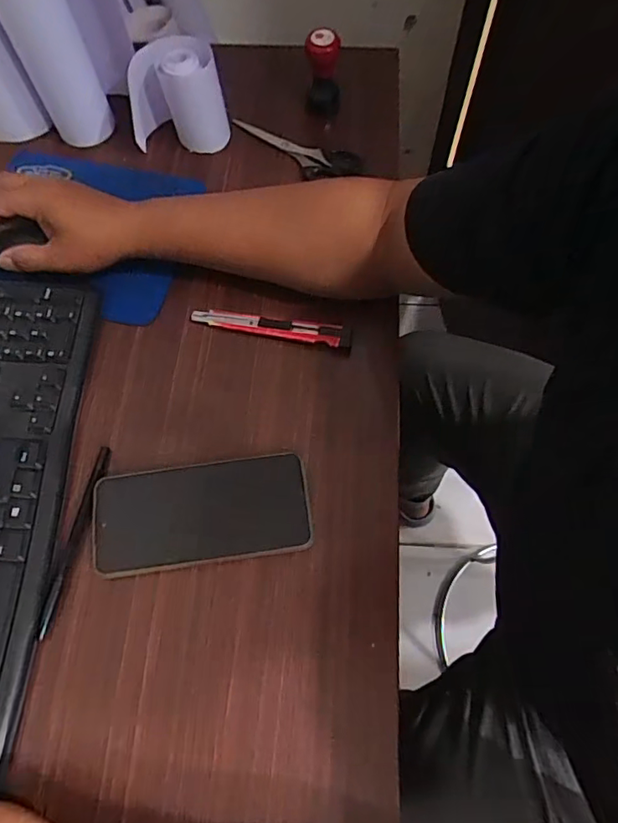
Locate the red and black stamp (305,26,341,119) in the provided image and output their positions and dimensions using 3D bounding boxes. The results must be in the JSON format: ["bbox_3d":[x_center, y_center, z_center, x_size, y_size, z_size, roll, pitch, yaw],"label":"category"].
[{"bbox_3d":[0.015,-0.348,0.550,0.035,0.069,0.033,2,70,0],"label":"red and black stamp"}]

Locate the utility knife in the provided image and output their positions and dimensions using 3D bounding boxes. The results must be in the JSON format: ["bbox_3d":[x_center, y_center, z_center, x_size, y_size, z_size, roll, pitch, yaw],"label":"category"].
[{"bbox_3d":[-0.034,-0.078,0.483,0.144,0.012,0.019,12,70,4],"label":"utility knife"}]

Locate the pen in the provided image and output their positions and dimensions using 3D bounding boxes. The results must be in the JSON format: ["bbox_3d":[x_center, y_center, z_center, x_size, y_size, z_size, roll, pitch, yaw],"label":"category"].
[{"bbox_3d":[-0.181,0.097,0.417,0.010,0.007,0.145,11,70,4],"label":"pen"}]

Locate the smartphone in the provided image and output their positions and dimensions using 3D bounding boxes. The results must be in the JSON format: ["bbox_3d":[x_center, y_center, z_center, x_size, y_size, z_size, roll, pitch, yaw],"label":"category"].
[{"bbox_3d":[-0.083,0.077,0.416,0.162,0.008,0.075,-7,70,-3],"label":"smartphone"}]

